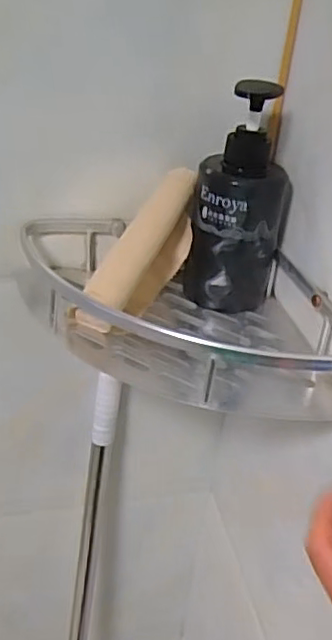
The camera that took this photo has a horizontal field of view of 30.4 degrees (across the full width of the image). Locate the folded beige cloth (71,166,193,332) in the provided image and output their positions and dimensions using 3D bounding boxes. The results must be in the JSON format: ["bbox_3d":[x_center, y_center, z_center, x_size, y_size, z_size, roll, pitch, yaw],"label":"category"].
[{"bbox_3d":[-0.019,-0.050,0.469,0.035,0.105,0.116,23,35,26],"label":"folded beige cloth"}]

